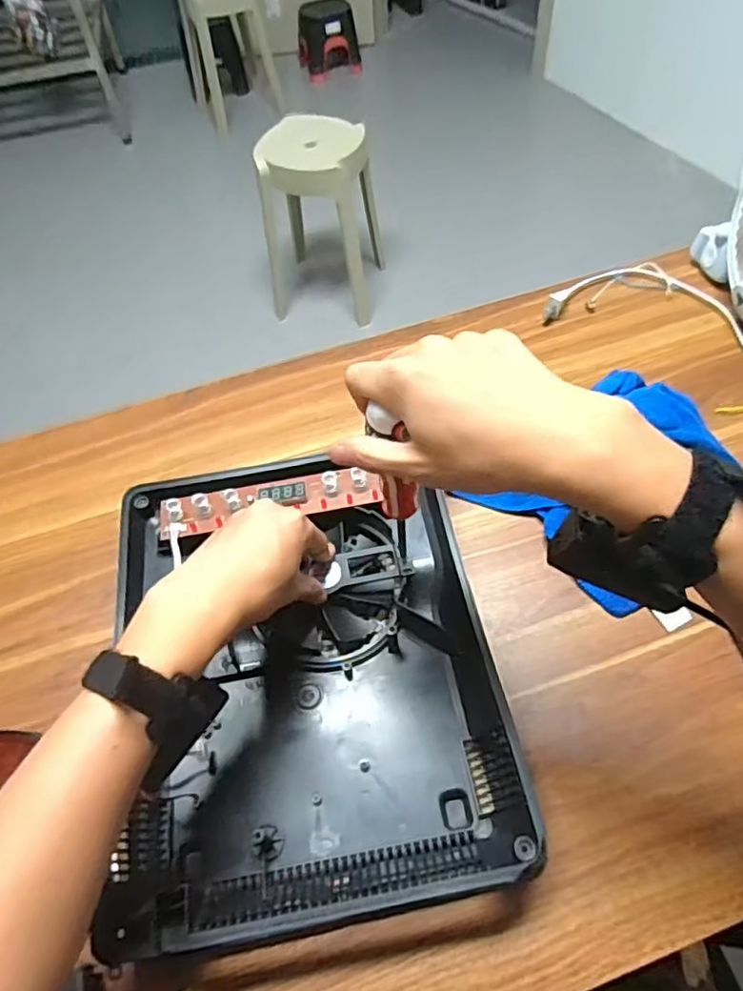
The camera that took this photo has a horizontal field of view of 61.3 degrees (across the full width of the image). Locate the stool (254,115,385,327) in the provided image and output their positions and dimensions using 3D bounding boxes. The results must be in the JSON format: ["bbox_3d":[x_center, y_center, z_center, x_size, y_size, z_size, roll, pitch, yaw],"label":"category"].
[{"bbox_3d":[-0.135,-0.732,1.661,0.277,0.428,0.293,5,56,8],"label":"stool"}]

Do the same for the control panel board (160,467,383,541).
[{"bbox_3d":[-0.085,0.004,0.529,0.183,0.016,0.037,-11,56,-3],"label":"control panel board"}]

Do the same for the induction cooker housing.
[{"bbox_3d":[-0.052,0.119,0.472,0.266,0.049,0.336,-9,56,-2],"label":"induction cooker housing"}]

